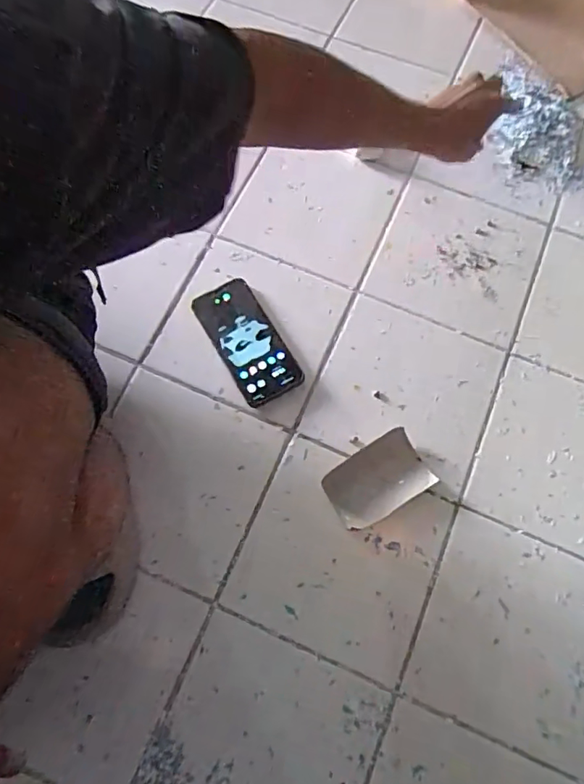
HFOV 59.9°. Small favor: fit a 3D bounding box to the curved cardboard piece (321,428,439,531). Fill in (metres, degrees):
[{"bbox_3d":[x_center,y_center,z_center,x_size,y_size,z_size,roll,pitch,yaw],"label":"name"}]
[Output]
[{"bbox_3d":[0.094,0.096,0.557,0.109,0.012,0.073,-32,75,-11],"label":"curved cardboard piece"}]

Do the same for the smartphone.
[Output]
[{"bbox_3d":[-0.054,-0.062,0.608,0.075,0.014,0.157,-29,75,-10],"label":"smartphone"}]

